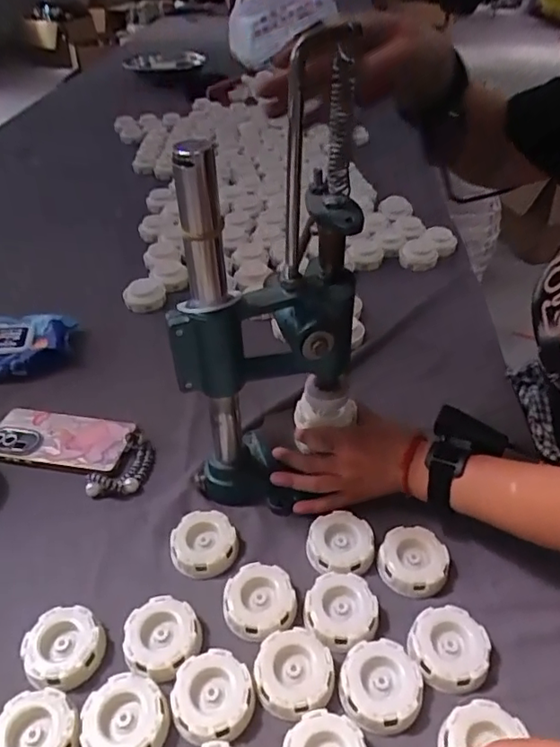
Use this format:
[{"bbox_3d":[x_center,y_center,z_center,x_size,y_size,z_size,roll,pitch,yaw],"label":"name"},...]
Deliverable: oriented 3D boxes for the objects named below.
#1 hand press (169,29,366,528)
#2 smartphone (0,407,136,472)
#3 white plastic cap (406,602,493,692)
[{"bbox_3d":[-0.003,-0.050,0.517,0.159,0.359,0.148,5,39,8],"label":"hand press"},{"bbox_3d":[-0.261,0.077,0.661,0.166,0.013,0.074,5,39,8],"label":"smartphone"},{"bbox_3d":[0.139,0.226,0.462,0.064,0.022,0.060,-1,38,0],"label":"white plastic cap"}]

